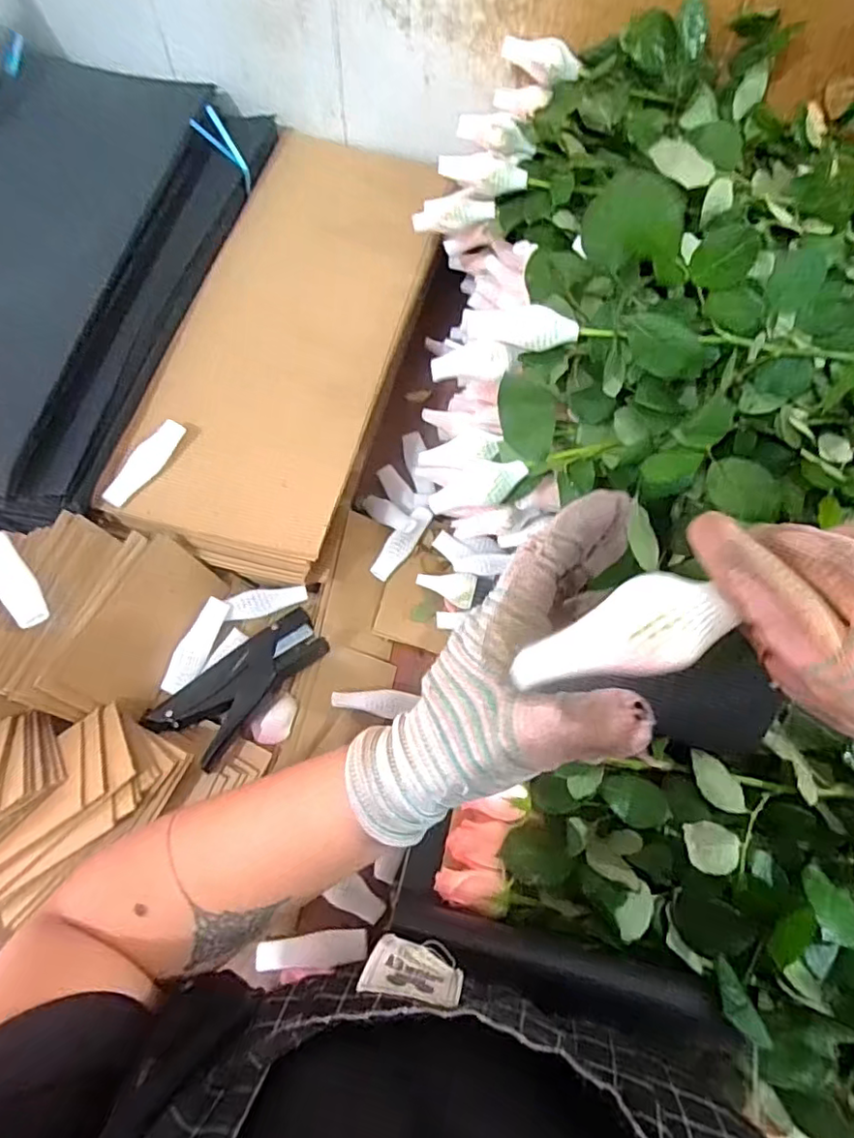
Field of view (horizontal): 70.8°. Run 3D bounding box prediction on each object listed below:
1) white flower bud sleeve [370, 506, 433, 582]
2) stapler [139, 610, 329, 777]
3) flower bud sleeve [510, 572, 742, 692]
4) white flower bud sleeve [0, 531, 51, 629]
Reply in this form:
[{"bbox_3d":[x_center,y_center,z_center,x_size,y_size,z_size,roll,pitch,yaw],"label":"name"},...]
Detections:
[{"bbox_3d":[-0.025,-0.028,0.611,0.024,0.021,0.089,34,69,12],"label":"white flower bud sleeve"},{"bbox_3d":[-0.154,0.099,0.512,0.154,0.029,0.067,-41,74,-18],"label":"stapler"},{"bbox_3d":[0.069,0.023,0.217,0.075,0.020,0.031,-21,67,12],"label":"flower bud sleeve"},{"bbox_3d":[-0.323,0.010,0.474,0.024,0.020,0.088,-30,71,-15],"label":"white flower bud sleeve"}]

